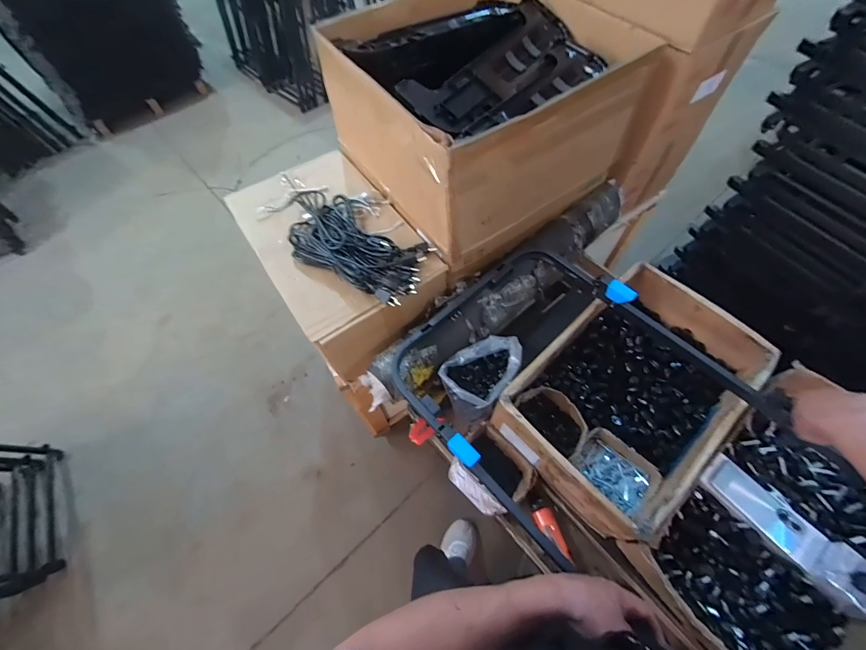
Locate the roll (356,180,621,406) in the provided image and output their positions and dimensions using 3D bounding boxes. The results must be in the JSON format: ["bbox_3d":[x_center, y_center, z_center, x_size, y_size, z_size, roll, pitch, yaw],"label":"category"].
[{"bbox_3d":[0.194,-0.107,0.899,0.863,0.100,0.139,-38,65,-18],"label":"roll"}]

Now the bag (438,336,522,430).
[{"bbox_3d":[0.107,0.132,0.878,0.136,0.189,0.186,30,66,18],"label":"bag"}]

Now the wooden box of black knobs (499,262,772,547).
[{"bbox_3d":[0.431,0.139,0.820,0.528,0.147,0.341,-39,66,-18],"label":"wooden box of black knobs"}]

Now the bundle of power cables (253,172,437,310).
[{"bbox_3d":[-0.226,-0.238,0.887,0.512,0.052,0.245,28,65,17],"label":"bundle of power cables"}]

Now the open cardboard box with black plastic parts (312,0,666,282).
[{"bbox_3d":[0.100,-0.551,0.916,0.576,0.306,0.606,-33,64,-15],"label":"open cardboard box with black plastic parts"}]

